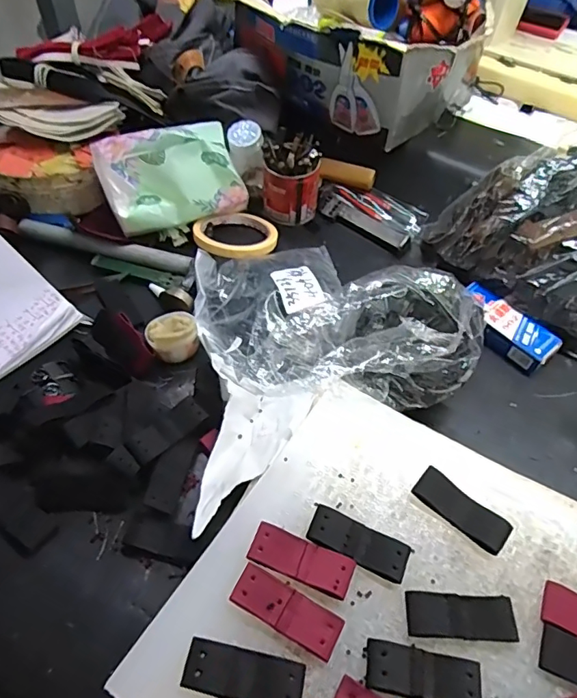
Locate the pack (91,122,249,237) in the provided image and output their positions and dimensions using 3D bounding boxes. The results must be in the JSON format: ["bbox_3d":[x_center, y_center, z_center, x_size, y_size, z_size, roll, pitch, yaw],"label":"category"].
[{"bbox_3d":[-0.128,-0.189,0.558,0.154,0.087,0.085,-14,54,-14],"label":"pack"}]

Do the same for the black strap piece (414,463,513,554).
[{"bbox_3d":[0.121,0.112,0.350,0.066,0.010,0.026,32,58,20],"label":"black strap piece"}]

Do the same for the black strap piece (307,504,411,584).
[{"bbox_3d":[0.047,0.128,0.333,0.065,0.008,0.027,22,55,13],"label":"black strap piece"}]

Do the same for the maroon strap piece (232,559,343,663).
[{"bbox_3d":[-0.001,0.159,0.306,0.067,0.008,0.024,25,56,15],"label":"maroon strap piece"}]

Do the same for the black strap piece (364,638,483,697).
[{"bbox_3d":[0.078,0.187,0.289,0.066,0.006,0.026,9,53,4],"label":"black strap piece"}]

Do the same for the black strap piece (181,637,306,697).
[{"bbox_3d":[-0.025,0.185,0.284,0.067,0.004,0.026,11,53,6],"label":"black strap piece"}]

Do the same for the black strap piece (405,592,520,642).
[{"bbox_3d":[0.106,0.165,0.310,0.065,0.005,0.024,4,53,0],"label":"black strap piece"}]

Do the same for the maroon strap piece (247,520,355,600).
[{"bbox_3d":[0.008,0.135,0.323,0.065,0.008,0.025,20,55,12],"label":"maroon strap piece"}]

